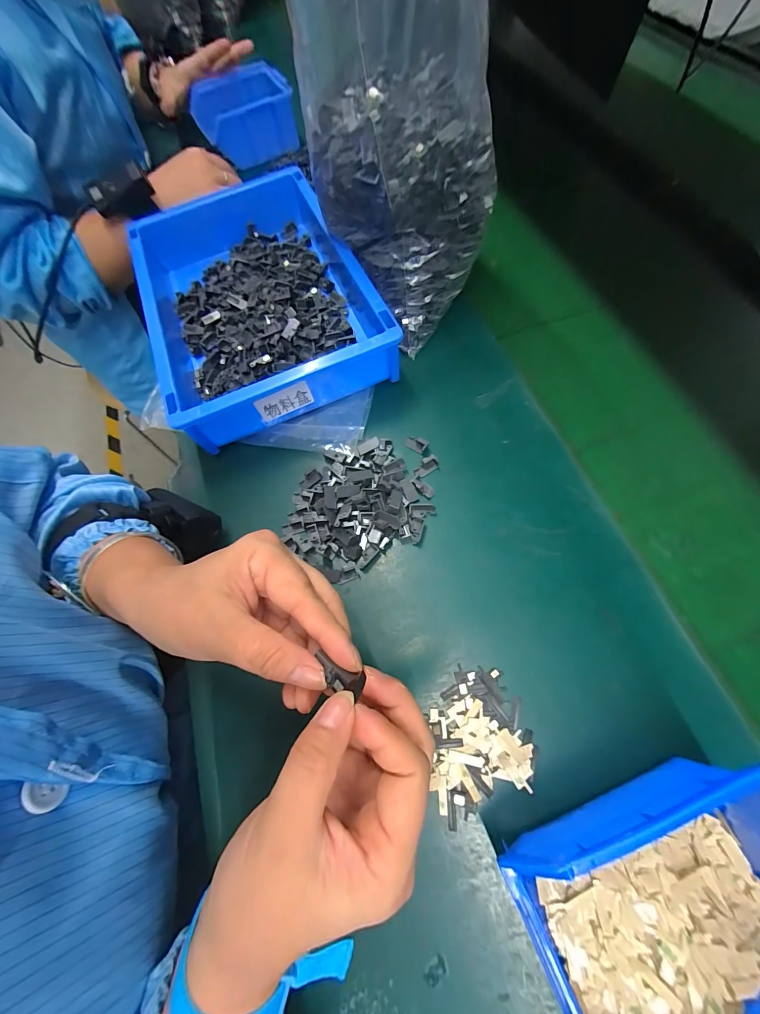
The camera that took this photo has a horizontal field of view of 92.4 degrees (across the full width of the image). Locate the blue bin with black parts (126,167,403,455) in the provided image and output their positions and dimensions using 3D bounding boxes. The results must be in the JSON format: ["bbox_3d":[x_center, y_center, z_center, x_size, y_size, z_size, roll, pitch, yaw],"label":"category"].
[{"bbox_3d":[-0.132,-0.224,0.383,0.211,0.063,0.309,-21,68,-6],"label":"blue bin with black parts"}]

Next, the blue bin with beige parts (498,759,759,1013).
[{"bbox_3d":[0.157,0.200,0.185,0.160,0.078,0.110,-23,68,-7],"label":"blue bin with beige parts"}]

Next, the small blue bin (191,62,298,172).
[{"bbox_3d":[-0.206,-0.594,0.561,0.141,0.075,0.115,-16,68,-4],"label":"small blue bin"}]

